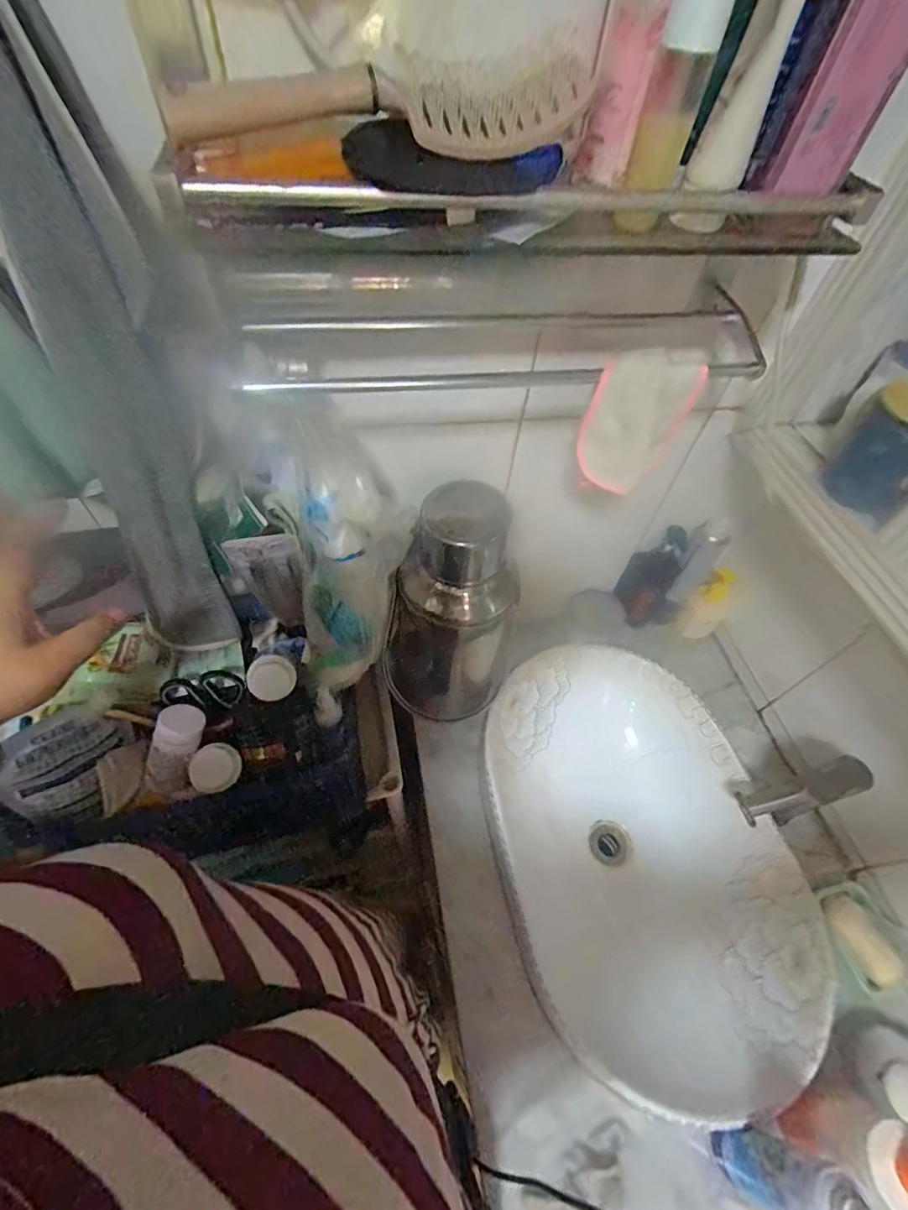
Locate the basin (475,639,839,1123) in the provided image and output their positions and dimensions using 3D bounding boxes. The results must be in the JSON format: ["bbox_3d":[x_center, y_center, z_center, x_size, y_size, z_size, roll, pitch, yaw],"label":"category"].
[{"bbox_3d":[0.252,0.349,0.745,0.388,0.145,0.568,-10,56,-12],"label":"basin"}]

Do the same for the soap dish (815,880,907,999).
[{"bbox_3d":[0.542,0.434,0.651,0.090,0.043,0.123,-12,56,-13],"label":"soap dish"}]

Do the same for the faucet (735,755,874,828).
[{"bbox_3d":[0.475,0.268,0.691,0.159,0.167,0.047,-8,55,-11],"label":"faucet"}]

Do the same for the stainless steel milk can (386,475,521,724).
[{"bbox_3d":[0.001,0.018,0.644,0.157,0.322,0.145,17,55,7],"label":"stainless steel milk can"}]

